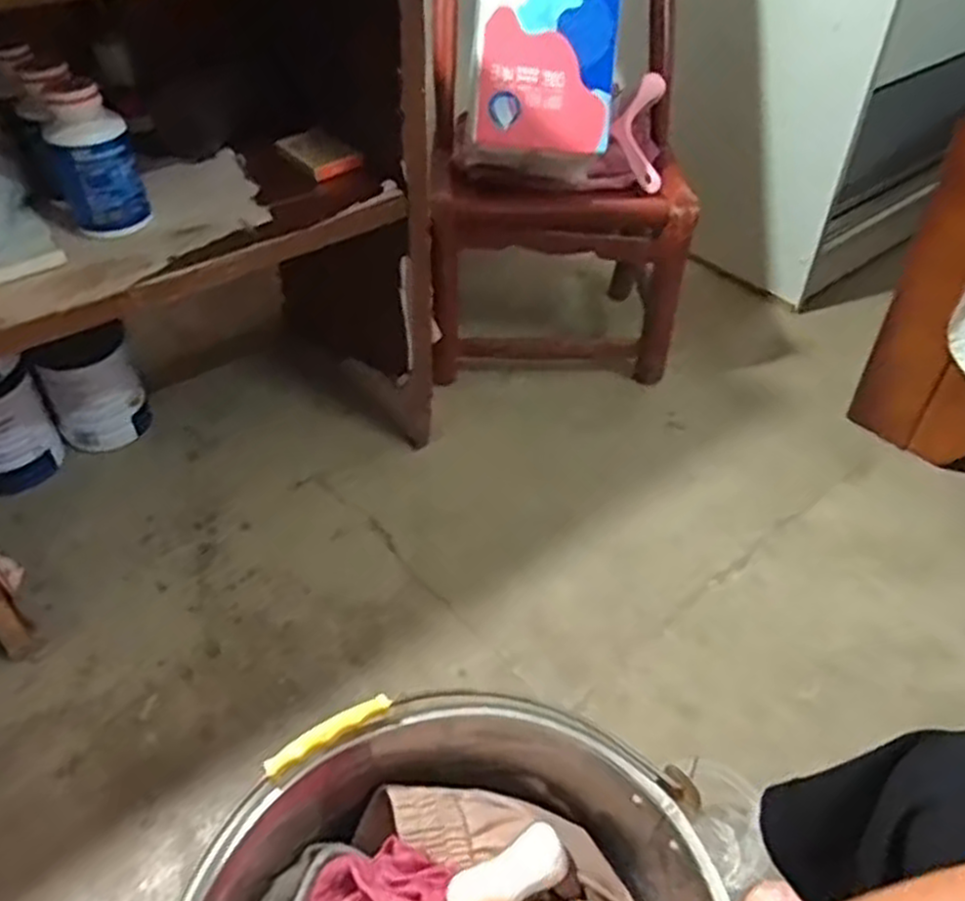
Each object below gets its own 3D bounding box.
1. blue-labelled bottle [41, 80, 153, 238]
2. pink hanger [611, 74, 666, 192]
[{"bbox_3d":[-0.380,-0.282,0.773,0.075,0.136,0.066,-19,48,-18],"label":"blue-labelled bottle"},{"bbox_3d":[0.218,-0.451,1.100,0.070,0.025,0.164,4,86,-14],"label":"pink hanger"}]

